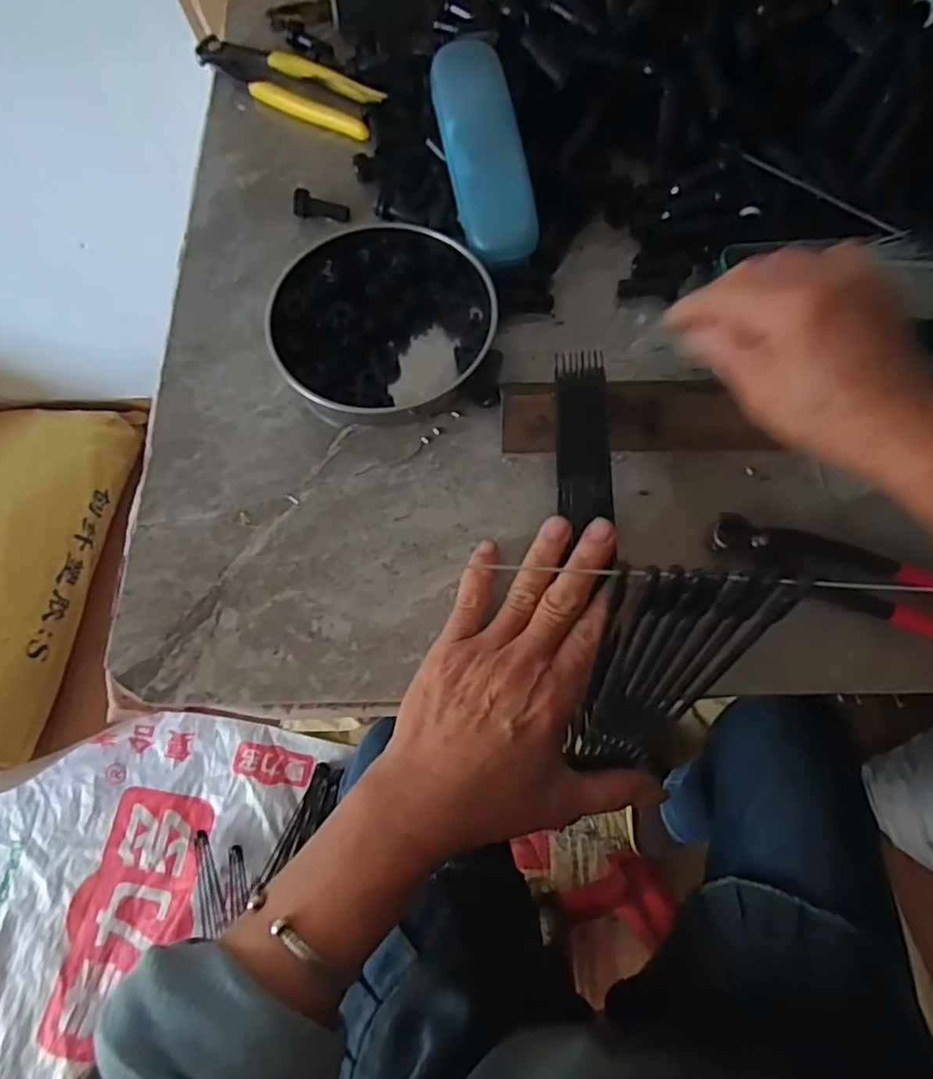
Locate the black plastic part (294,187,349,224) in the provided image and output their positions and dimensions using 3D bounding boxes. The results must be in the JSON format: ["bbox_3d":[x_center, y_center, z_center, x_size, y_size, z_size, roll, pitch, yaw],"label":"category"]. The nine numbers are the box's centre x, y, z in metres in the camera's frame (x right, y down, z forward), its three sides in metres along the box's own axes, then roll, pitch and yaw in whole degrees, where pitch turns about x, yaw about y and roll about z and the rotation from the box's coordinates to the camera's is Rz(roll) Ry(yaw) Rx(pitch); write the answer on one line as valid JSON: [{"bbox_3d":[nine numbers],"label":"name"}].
[{"bbox_3d":[-0.102,-0.234,0.432,0.038,0.011,0.014,8,70,-12],"label":"black plastic part"}]

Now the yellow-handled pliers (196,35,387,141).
[{"bbox_3d":[-0.138,-0.358,0.480,0.165,0.012,0.045,32,73,12],"label":"yellow-handled pliers"}]

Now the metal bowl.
[{"bbox_3d":[-0.053,-0.138,0.387,0.133,0.028,0.126,0,70,1],"label":"metal bowl"}]

